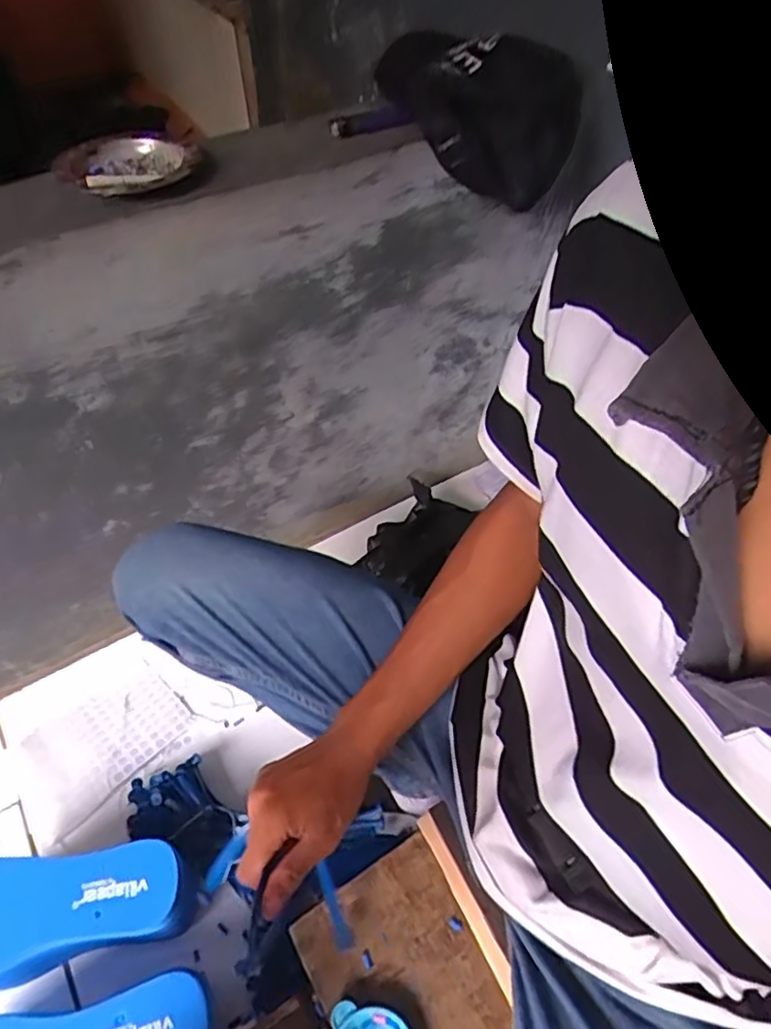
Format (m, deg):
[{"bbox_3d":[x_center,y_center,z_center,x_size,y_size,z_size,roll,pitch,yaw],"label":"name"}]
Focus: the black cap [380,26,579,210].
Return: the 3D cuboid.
[{"bbox_3d":[0.076,-0.415,0.644,0.120,0.118,0.206,-37,62,-27],"label":"black cap"}]

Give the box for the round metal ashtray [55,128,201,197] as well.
[{"bbox_3d":[-0.228,-0.308,0.557,0.116,0.027,0.114,1,52,-2],"label":"round metal ashtray"}]

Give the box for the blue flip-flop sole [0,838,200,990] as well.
[{"bbox_3d":[-0.300,0.352,0.555,0.255,0.025,0.091,-6,53,-7],"label":"blue flip-flop sole"}]

